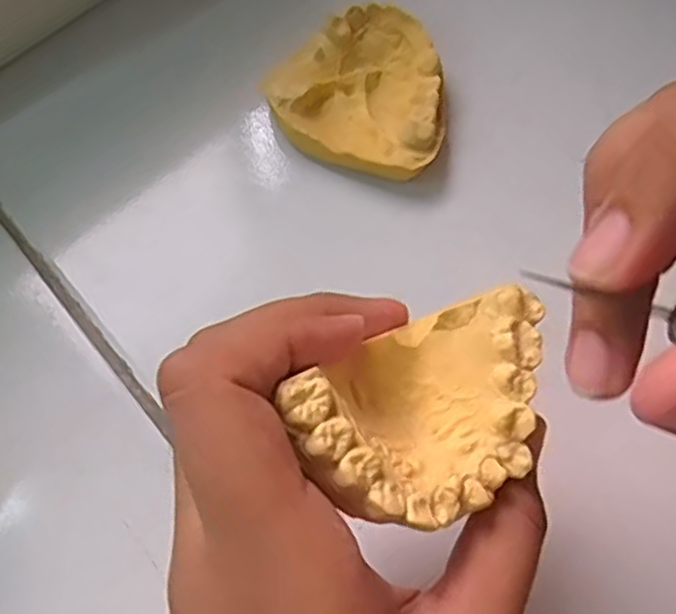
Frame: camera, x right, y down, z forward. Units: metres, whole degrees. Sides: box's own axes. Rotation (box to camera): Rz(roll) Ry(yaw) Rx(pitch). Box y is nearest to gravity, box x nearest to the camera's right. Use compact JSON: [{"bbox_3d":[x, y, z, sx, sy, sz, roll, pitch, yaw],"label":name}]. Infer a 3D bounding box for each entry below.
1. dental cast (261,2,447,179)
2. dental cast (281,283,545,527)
[{"bbox_3d":[0.011,-0.077,0.264,0.061,0.018,0.059,0,70,1],"label":"dental cast"},{"bbox_3d":[0.021,0.022,0.158,0.068,0.026,0.040,-23,57,-31],"label":"dental cast"}]

